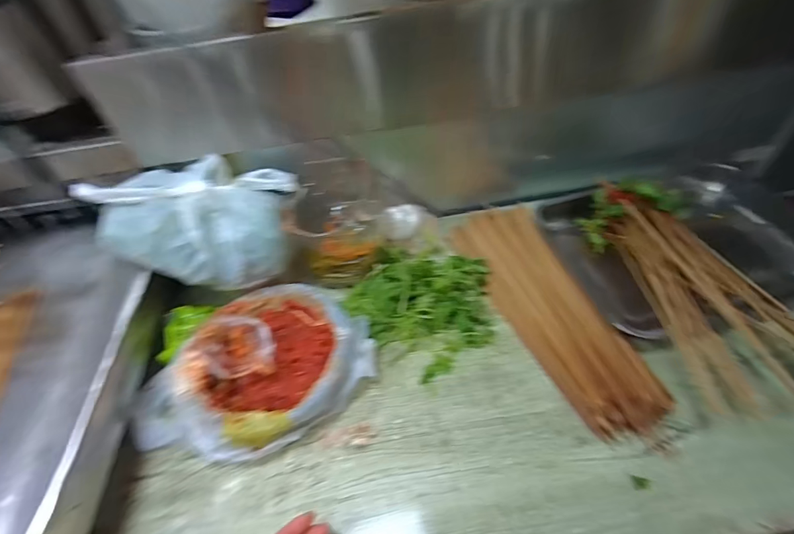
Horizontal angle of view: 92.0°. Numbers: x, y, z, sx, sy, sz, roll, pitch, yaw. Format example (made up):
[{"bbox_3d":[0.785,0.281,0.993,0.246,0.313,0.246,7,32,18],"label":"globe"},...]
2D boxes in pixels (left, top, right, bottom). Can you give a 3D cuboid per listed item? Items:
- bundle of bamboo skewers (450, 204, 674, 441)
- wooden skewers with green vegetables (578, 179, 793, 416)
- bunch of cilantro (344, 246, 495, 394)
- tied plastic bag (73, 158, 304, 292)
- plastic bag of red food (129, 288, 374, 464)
[{"bbox_3d":[0.227,0.041,0.582,0.132,0.017,0.408,-19,49,-9],"label":"bundle of bamboo skewers"},{"bbox_3d":[0.412,0.016,0.541,0.150,0.101,0.365,-14,52,-5],"label":"wooden skewers with green vegetables"},{"bbox_3d":[0.054,0.043,0.587,0.212,0.042,0.205,-32,53,-20],"label":"bunch of cilantro"},{"bbox_3d":[-0.273,-0.072,0.550,0.222,0.132,0.167,4,49,10],"label":"tied plastic bag"},{"bbox_3d":[-0.185,0.140,0.509,0.286,0.077,0.211,-37,55,-24],"label":"plastic bag of red food"}]

